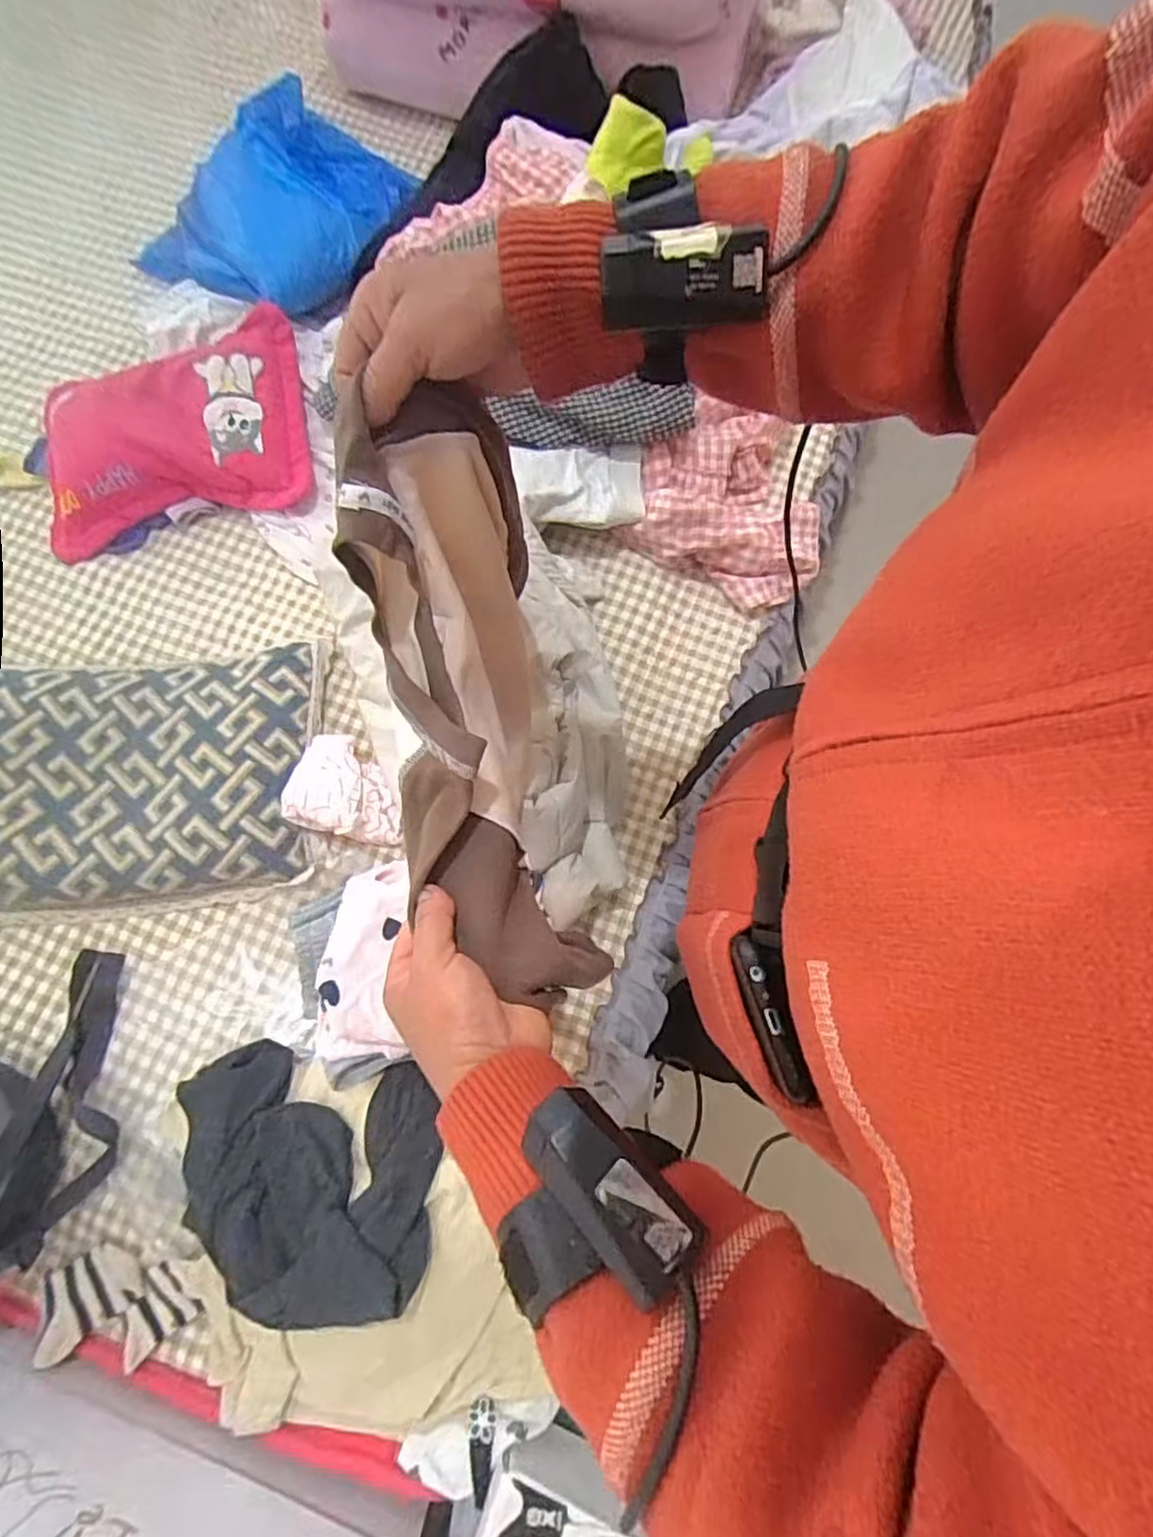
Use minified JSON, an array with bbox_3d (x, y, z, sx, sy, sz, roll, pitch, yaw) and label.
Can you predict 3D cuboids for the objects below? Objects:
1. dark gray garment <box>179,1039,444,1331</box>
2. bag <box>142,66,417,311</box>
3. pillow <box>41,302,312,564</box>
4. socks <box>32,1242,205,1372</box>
[{"bbox_3d":[-0.250,0.375,0.610,0.251,0.072,0.217,6,75,0],"label":"dark gray garment"},{"bbox_3d":[-0.399,-0.790,0.929,0.292,0.122,0.355,31,77,7],"label":"bag"},{"bbox_3d":[-0.502,-0.413,0.849,0.334,0.094,0.228,-13,76,-4],"label":"pillow"},{"bbox_3d":[-0.432,0.507,0.638,0.151,0.029,0.097,7,75,1],"label":"socks"}]

